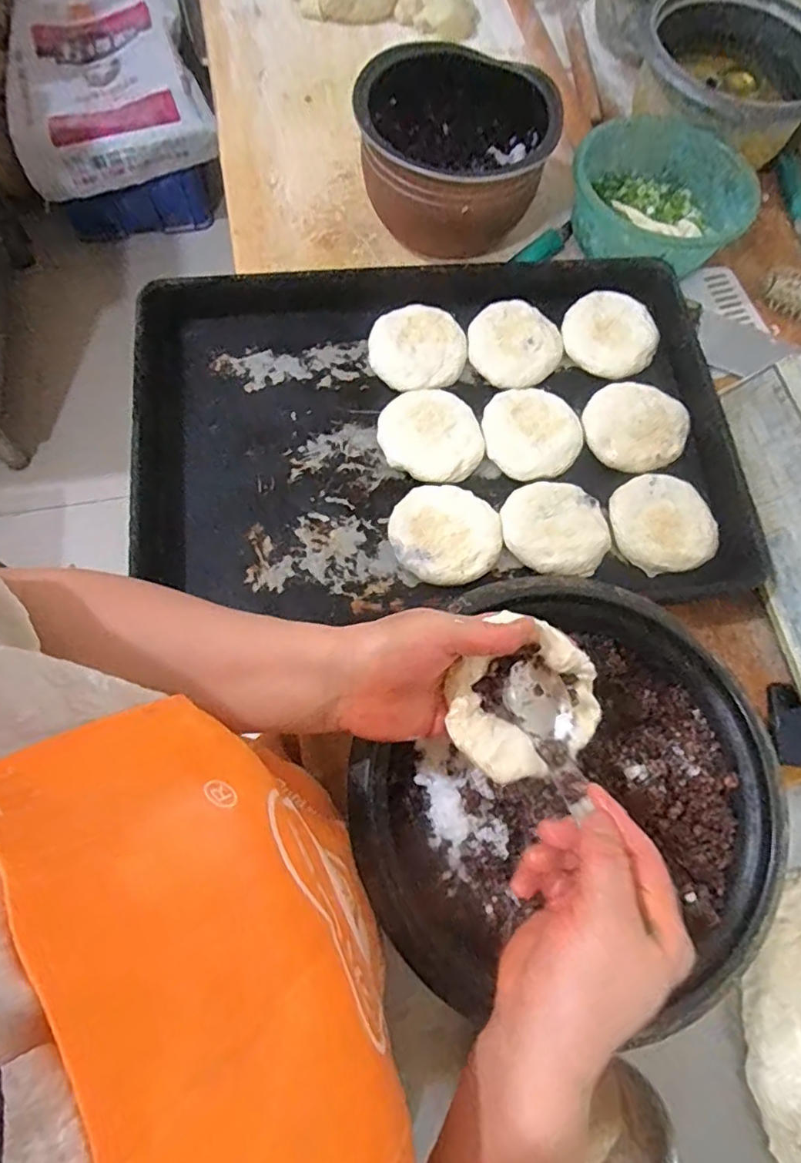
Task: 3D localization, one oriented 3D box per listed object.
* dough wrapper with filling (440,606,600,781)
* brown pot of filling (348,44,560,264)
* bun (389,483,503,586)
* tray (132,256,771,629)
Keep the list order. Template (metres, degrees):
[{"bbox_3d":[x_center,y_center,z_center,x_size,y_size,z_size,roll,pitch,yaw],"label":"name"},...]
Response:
[{"bbox_3d":[0.078,0.077,0.362,0.091,0.031,0.096,1,72,-2],"label":"dough wrapper with filling"},{"bbox_3d":[0.064,-0.501,0.688,0.211,0.114,0.220,1,72,-2],"label":"brown pot of filling"},{"bbox_3d":[0.045,-0.047,0.573,0.106,0.024,0.105,1,72,-2],"label":"bun"},{"bbox_3d":[0.035,-0.158,0.599,0.605,0.055,0.422,-4,72,-4],"label":"tray"}]

